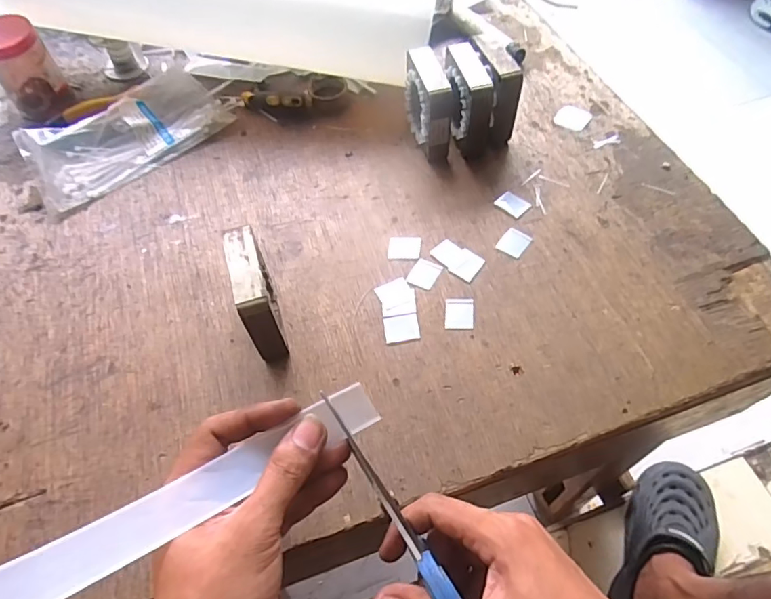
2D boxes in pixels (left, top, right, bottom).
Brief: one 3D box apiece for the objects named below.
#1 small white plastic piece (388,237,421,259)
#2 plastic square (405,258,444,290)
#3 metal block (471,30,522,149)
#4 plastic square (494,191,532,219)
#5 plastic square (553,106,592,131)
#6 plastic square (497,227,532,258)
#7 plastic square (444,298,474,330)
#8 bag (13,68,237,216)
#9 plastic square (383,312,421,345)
[{"bbox_3d":[0.016,-0.044,0.434,0.027,0.004,0.021,0,58,3],"label":"small white plastic piece"},{"bbox_3d":[0.032,-0.022,0.418,0.023,0.004,0.026,24,62,17],"label":"plastic square"},{"bbox_3d":[0.100,-0.194,0.476,0.023,0.079,0.063,-14,58,-6],"label":"metal block"},{"bbox_3d":[0.113,-0.085,0.454,0.027,0.004,0.022,38,67,24],"label":"plastic square"},{"bbox_3d":[0.187,-0.182,0.512,0.032,0.005,0.029,27,63,18],"label":"plastic square"},{"bbox_3d":[0.108,-0.048,0.431,0.022,0.004,0.026,31,64,20],"label":"plastic square"},{"bbox_3d":[0.057,0.010,0.397,0.022,0.004,0.028,3,58,5],"label":"plastic square"},{"bbox_3d":[-0.249,-0.162,0.498,0.196,0.040,0.077,-38,63,-19],"label":"bag"},{"bbox_3d":[0.013,0.021,0.394,0.027,0.004,0.022,-11,58,-4],"label":"plastic square"}]

